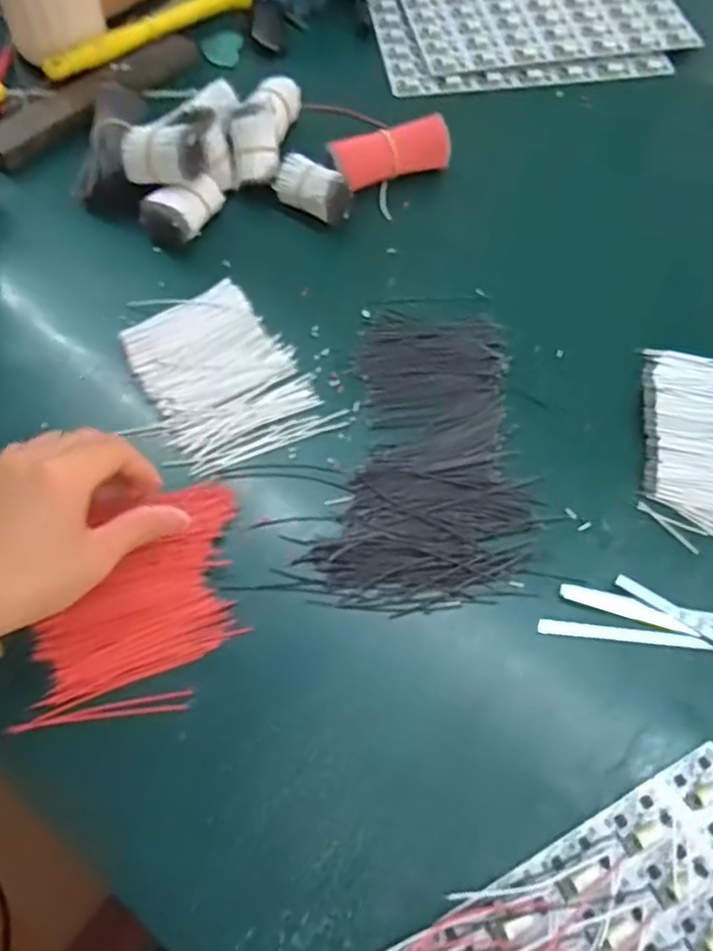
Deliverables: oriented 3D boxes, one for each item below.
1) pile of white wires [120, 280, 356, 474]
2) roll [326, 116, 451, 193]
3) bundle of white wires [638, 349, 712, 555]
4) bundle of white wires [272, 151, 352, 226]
[{"bbox_3d":[-0.088,-0.061,0.429,0.098,0.011,0.135,-31,66,-18],"label":"pile of white wires"},{"bbox_3d":[0.026,-0.234,0.516,0.088,0.027,0.034,-21,63,-14],"label":"roll"},{"bbox_3d":[0.196,-0.024,0.414,0.052,0.012,0.130,11,61,4],"label":"bundle of white wires"},{"bbox_3d":[-0.034,-0.201,0.496,0.051,0.029,0.030,30,63,14],"label":"bundle of white wires"}]

